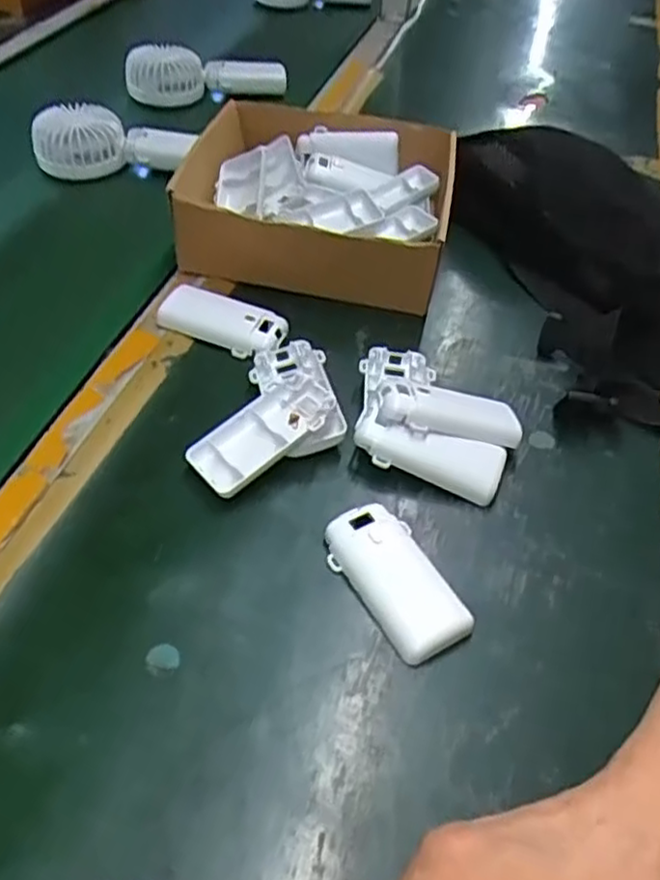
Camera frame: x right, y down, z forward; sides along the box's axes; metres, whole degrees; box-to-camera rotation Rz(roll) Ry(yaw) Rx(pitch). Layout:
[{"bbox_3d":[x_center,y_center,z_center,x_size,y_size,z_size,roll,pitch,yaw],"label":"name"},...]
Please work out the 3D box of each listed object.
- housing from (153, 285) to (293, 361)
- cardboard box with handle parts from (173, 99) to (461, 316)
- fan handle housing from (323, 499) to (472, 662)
[{"bbox_3d":[-0.080,-0.087,0.515,0.095,0.016,0.041,20,50,14],"label":"housing"},{"bbox_3d":[-0.006,-0.206,0.586,0.204,0.069,0.210,10,48,6],"label":"cardboard box with handle parts"},{"bbox_3d":[0.037,0.075,0.383,0.047,0.016,0.091,-27,55,-25],"label":"fan handle housing"}]

